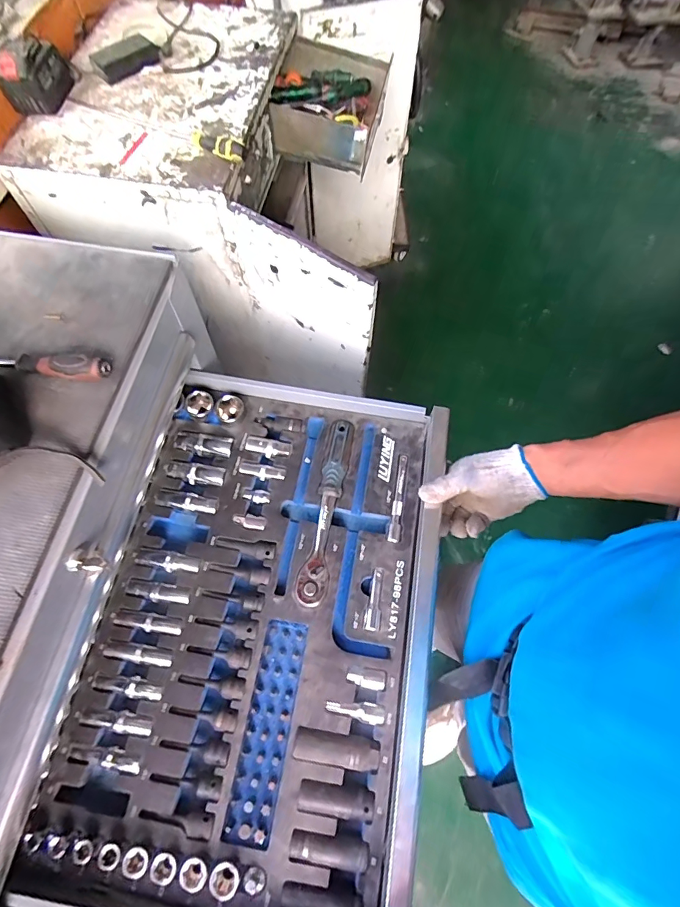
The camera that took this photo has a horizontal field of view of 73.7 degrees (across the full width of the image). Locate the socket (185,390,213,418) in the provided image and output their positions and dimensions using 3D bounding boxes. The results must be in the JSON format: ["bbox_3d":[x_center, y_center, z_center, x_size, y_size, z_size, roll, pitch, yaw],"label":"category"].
[{"bbox_3d":[-0.200,-0.069,0.650,0.036,0.029,0.033,0,69,0],"label":"socket"}]

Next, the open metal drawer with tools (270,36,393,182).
[{"bbox_3d":[-0.028,-0.759,0.987,0.232,0.112,0.283,9,69,3],"label":"open metal drawer with tools"}]

